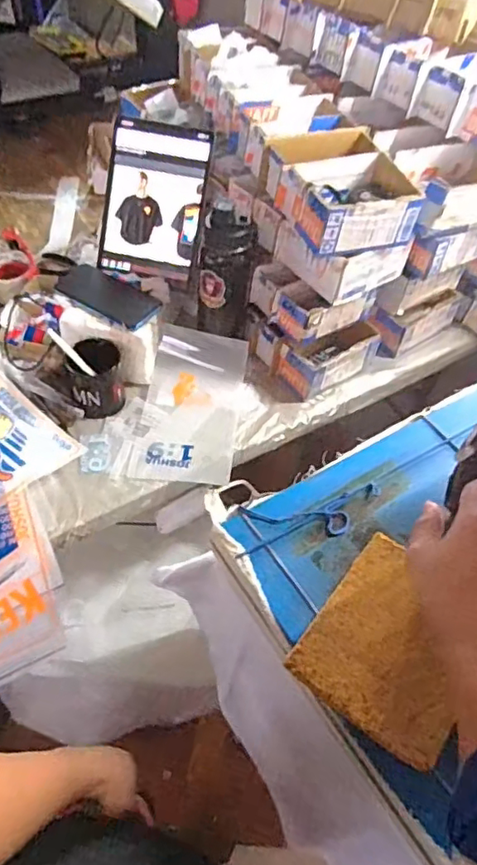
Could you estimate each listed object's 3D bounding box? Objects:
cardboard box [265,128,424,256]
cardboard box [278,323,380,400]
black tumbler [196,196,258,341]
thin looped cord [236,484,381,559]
[{"bbox_3d":[0.147,-0.344,0.830,0.169,0.073,0.189,-16,55,-17],"label":"cardboard box"},{"bbox_3d":[0.149,-0.128,0.955,0.165,0.072,0.079,-28,60,-25],"label":"cardboard box"},{"bbox_3d":[-0.018,-0.240,0.870,0.076,0.211,0.079,3,52,-4],"label":"black tumbler"},{"bbox_3d":[0.075,0.088,0.598,0.165,0.010,0.051,-9,54,-13],"label":"thin looped cord"}]

